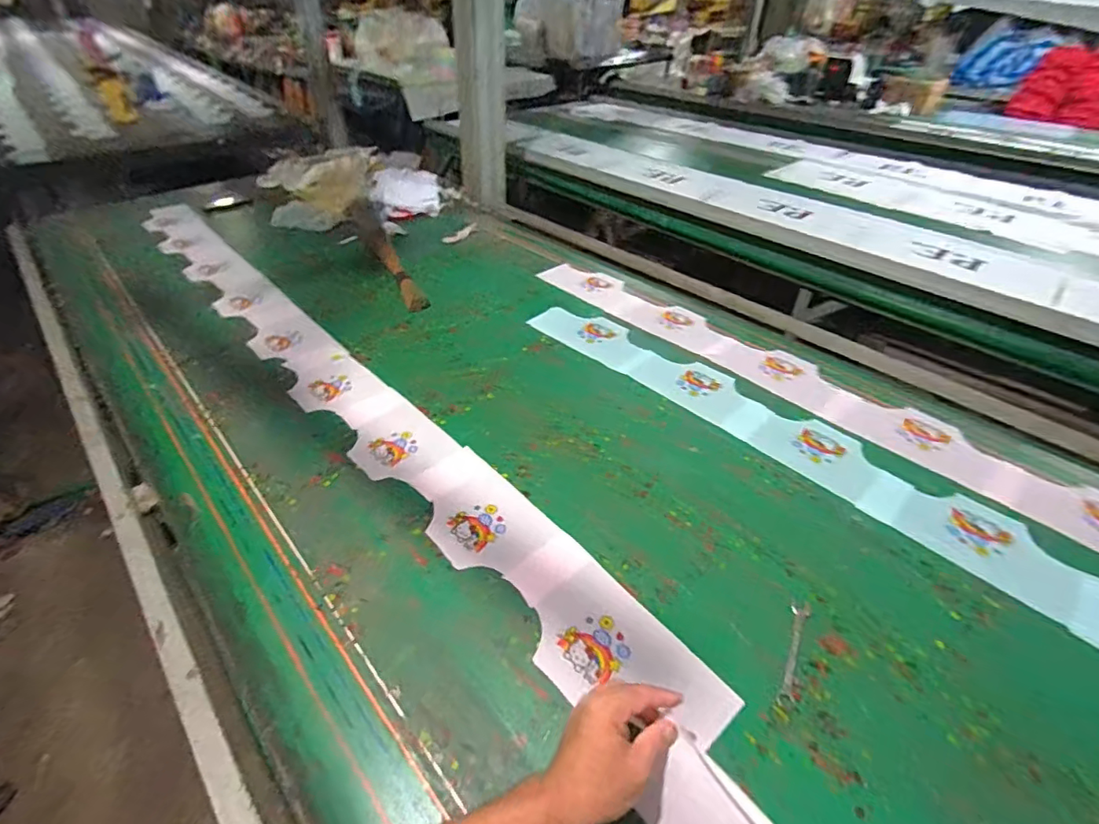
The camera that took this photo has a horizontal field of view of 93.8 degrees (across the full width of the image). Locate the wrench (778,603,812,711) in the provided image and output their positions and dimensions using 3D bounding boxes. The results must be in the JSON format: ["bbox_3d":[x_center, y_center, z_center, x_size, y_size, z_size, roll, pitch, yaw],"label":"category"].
[{"bbox_3d":[0.304,0.298,0.638,0.022,0.004,0.142,20,46,20],"label":"wrench"}]

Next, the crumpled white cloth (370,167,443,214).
[{"bbox_3d":[-0.488,-0.762,1.769,0.222,0.022,0.257,2,55,-17],"label":"crumpled white cloth"}]

